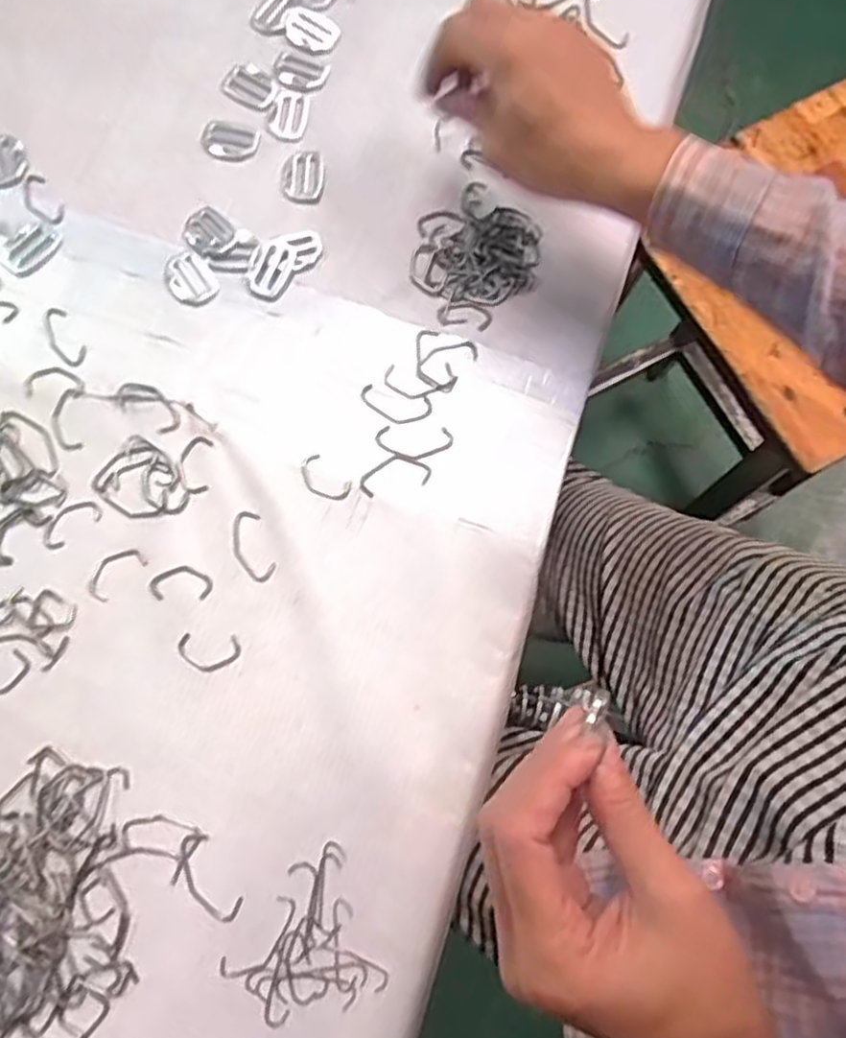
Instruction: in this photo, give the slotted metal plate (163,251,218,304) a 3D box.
[{"bbox_3d":[-0.137,-0.141,0.427,0.026,0.004,0.034,-37,80,-9],"label":"slotted metal plate"}]

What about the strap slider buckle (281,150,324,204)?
[{"bbox_3d":[-0.074,-0.210,0.445,0.025,0.004,0.035,0,77,-2],"label":"strap slider buckle"}]

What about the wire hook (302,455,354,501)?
[{"bbox_3d":[-0.056,-0.022,0.404,0.031,0.004,0.018,40,79,7],"label":"wire hook"}]

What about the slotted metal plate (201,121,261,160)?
[{"bbox_3d":[-0.120,-0.236,0.453,0.034,0.004,0.025,12,77,1],"label":"slotted metal plate"}]

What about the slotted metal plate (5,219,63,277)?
[{"bbox_3d":[-0.233,-0.162,0.432,0.026,0.004,0.038,37,79,7],"label":"slotted metal plate"}]

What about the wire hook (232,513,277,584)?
[{"bbox_3d":[-0.093,0.015,0.395,0.019,0.004,0.040,-19,78,-6],"label":"wire hook"}]

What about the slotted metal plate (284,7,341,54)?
[{"bbox_3d":[-0.073,-0.315,0.469,0.039,0.004,0.027,27,78,5],"label":"slotted metal plate"}]

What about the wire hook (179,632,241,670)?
[{"bbox_3d":[-0.113,0.070,0.383,0.033,0.004,0.019,2,77,-1],"label":"wire hook"}]

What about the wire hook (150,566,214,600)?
[{"bbox_3d":[-0.130,0.034,0.390,0.033,0.004,0.018,0,77,-1],"label":"wire hook"}]

